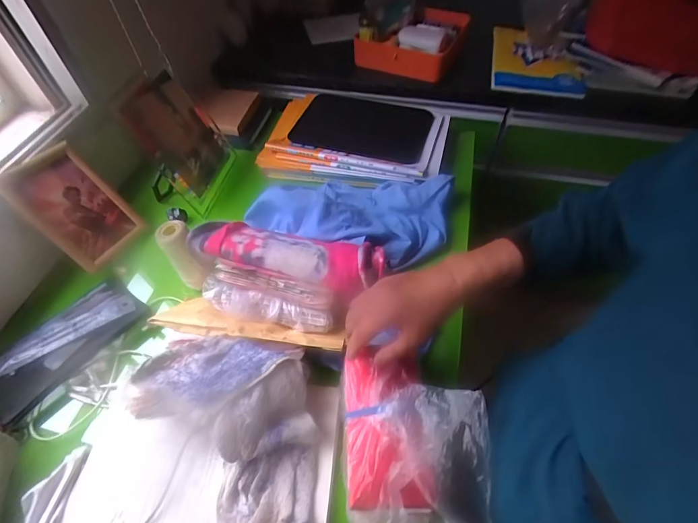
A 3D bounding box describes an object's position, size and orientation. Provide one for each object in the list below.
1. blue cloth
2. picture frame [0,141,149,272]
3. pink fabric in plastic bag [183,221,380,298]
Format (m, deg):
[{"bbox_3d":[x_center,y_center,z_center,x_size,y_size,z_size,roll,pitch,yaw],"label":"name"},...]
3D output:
[{"bbox_3d":[0.007,-0.099,0.653,0.319,0.112,0.208,8,55,7],"label":"blue cloth"},{"bbox_3d":[-0.450,-0.092,0.636,0.013,0.182,0.134,-20,29,42],"label":"picture frame"},{"bbox_3d":[-0.088,-0.014,0.530,0.269,0.060,0.081,14,56,11],"label":"pink fabric in plastic bag"}]

